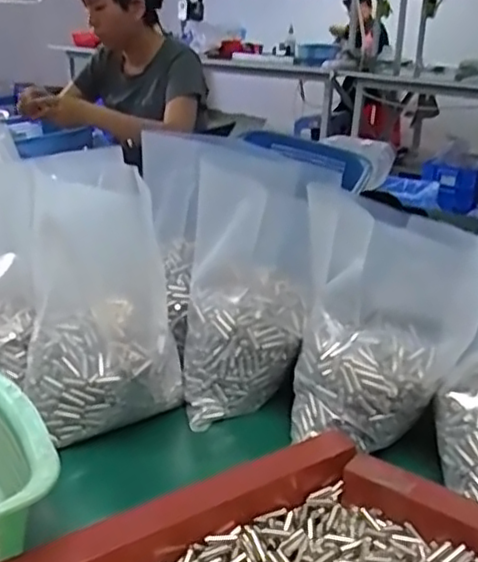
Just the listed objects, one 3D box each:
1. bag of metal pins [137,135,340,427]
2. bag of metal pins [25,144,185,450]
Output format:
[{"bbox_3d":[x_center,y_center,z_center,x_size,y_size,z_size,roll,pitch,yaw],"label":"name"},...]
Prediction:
[{"bbox_3d":[-0.010,-0.009,0.628,0.135,0.217,0.180,-4,22,-13],"label":"bag of metal pins"},{"bbox_3d":[-0.121,0.007,0.572,0.125,0.206,0.155,-3,22,-9],"label":"bag of metal pins"}]

